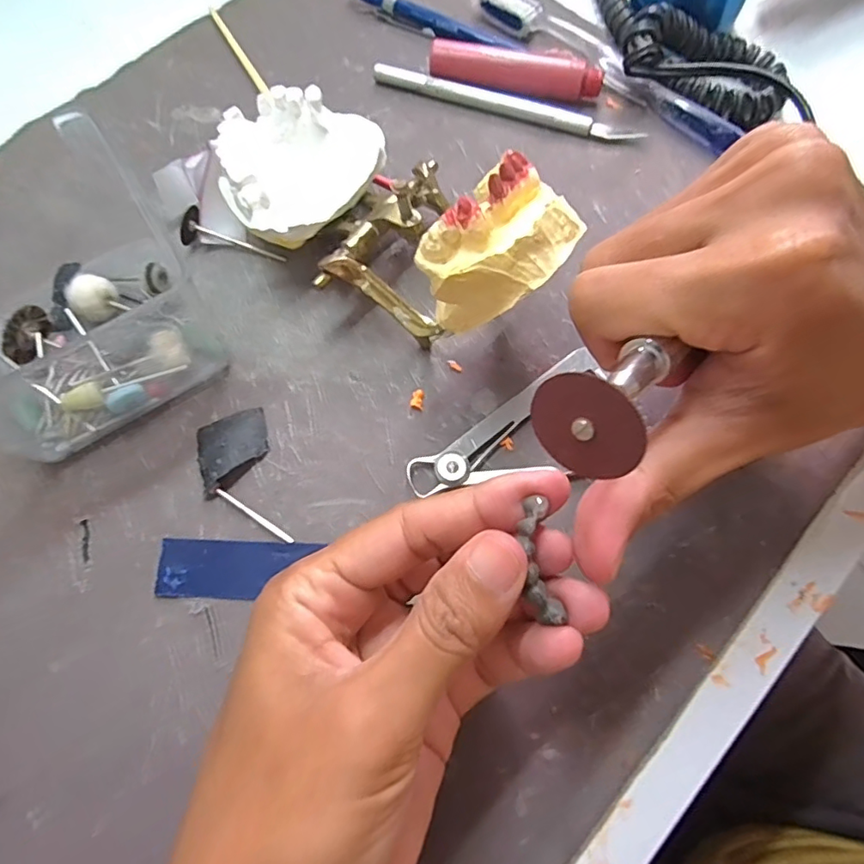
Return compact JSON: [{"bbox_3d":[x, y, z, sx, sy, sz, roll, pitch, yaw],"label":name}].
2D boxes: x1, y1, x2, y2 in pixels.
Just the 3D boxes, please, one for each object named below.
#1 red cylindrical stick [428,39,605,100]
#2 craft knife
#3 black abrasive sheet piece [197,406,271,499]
[{"bbox_3d":[0.042,-0.182,0.277,0.086,0.018,0.013,15,71,5],"label":"red cylindrical stick"},{"bbox_3d":[0.037,-0.166,0.277,0.137,0.010,0.014,15,71,5],"label":"craft knife"},{"bbox_3d":[-0.079,0.007,0.216,0.027,0.006,0.031,-17,71,-6],"label":"black abrasive sheet piece"}]

